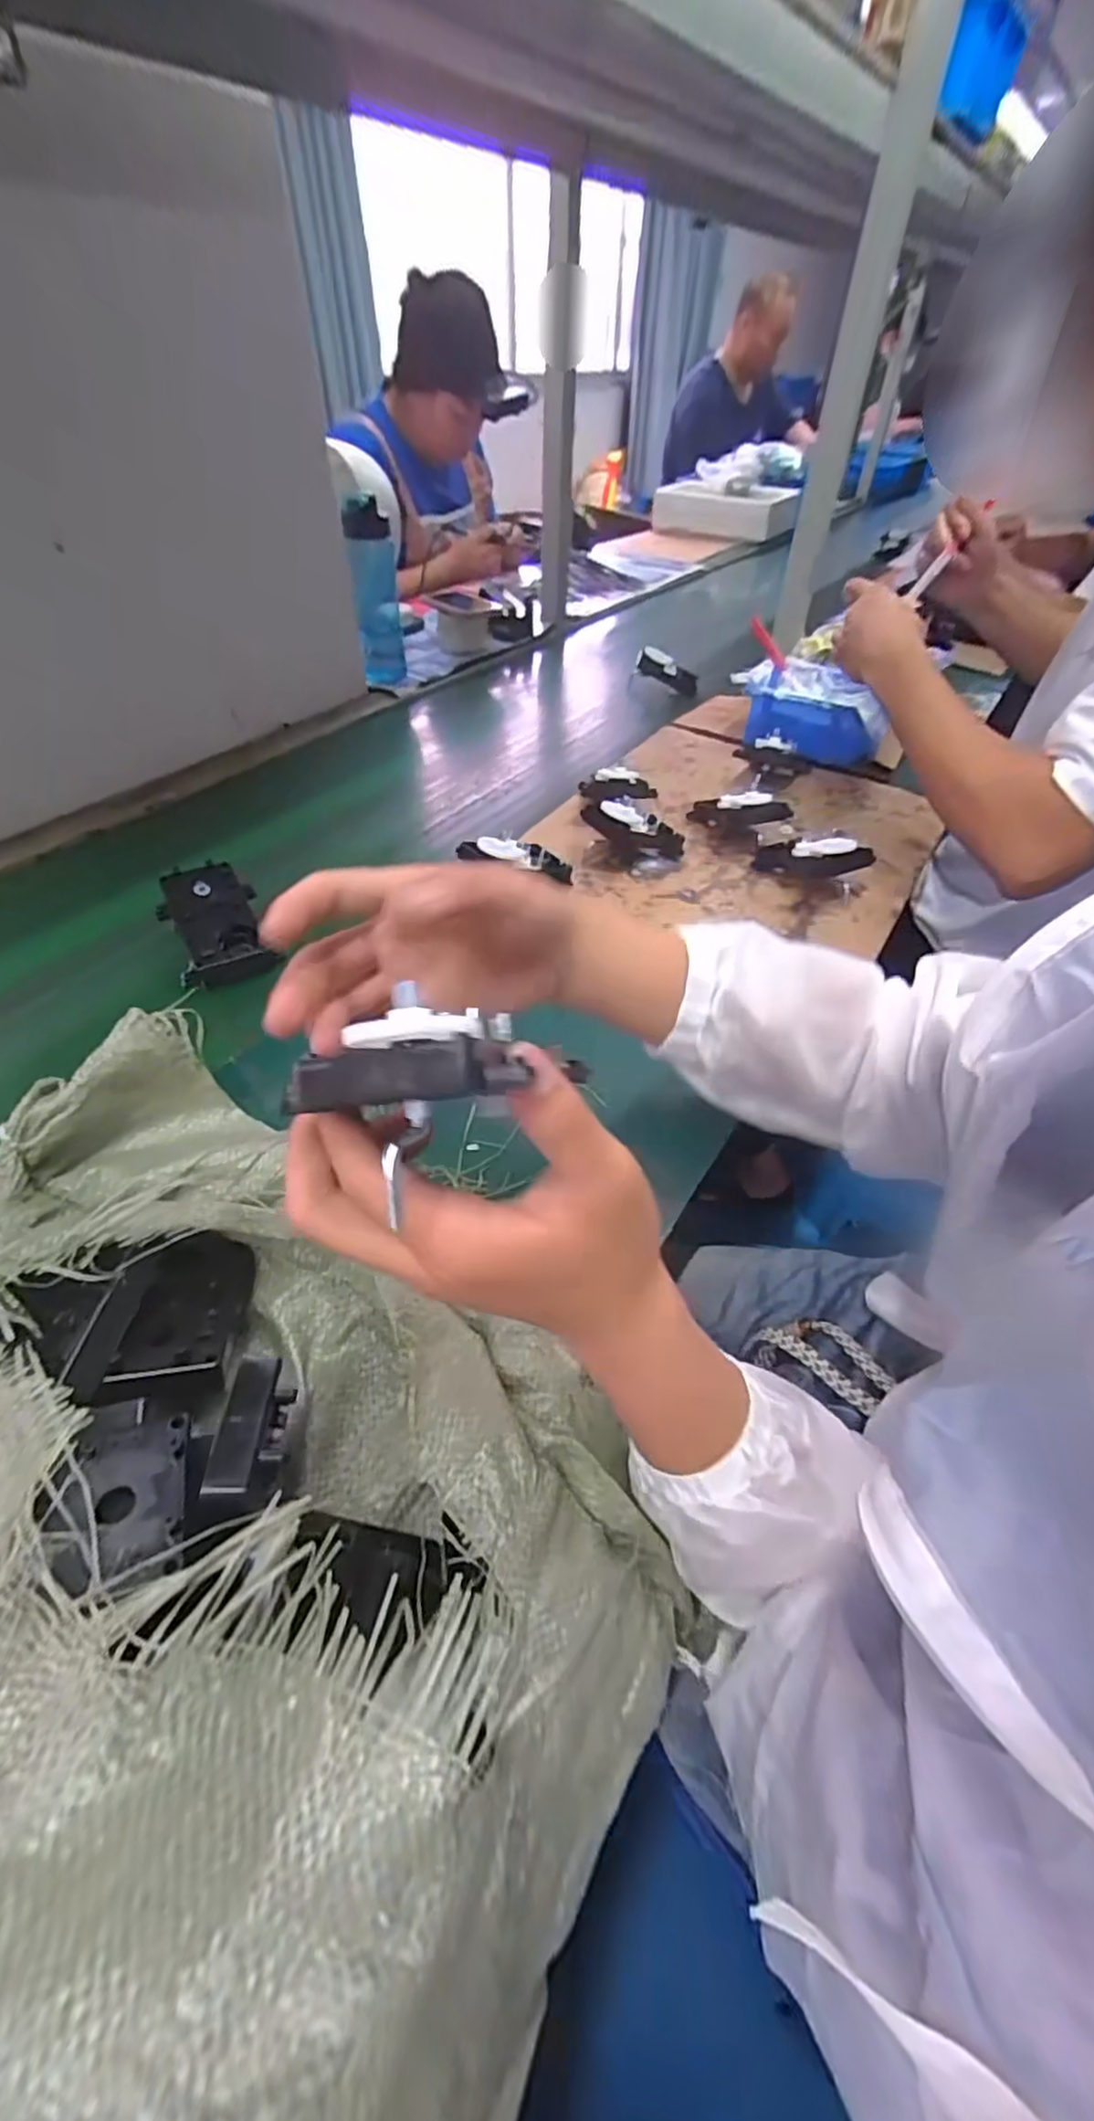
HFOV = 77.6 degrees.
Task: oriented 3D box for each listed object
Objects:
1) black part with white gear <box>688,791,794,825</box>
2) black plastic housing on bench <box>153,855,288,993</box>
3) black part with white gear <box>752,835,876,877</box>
[{"bbox_3d":[0.199,-0.264,0.719,0.053,0.042,0.114,-36,34,-29],"label":"black part with white gear"},{"bbox_3d":[-0.276,-0.112,0.568,0.074,0.055,0.100,-22,50,-21],"label":"black plastic housing on bench"},{"bbox_3d":[0.254,-0.199,0.664,0.110,0.026,0.043,12,45,36],"label":"black part with white gear"}]

